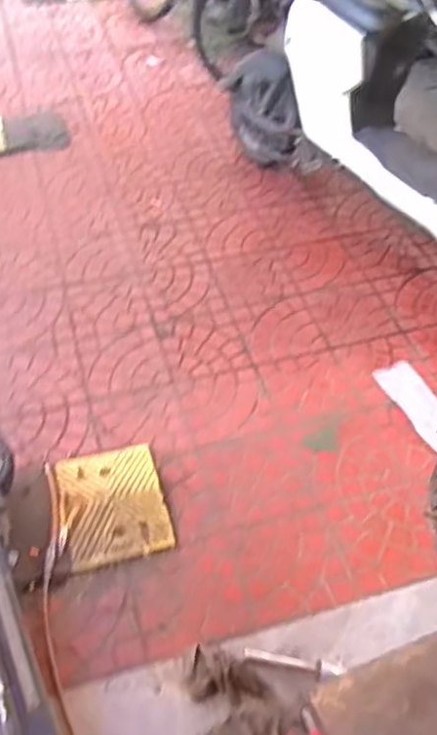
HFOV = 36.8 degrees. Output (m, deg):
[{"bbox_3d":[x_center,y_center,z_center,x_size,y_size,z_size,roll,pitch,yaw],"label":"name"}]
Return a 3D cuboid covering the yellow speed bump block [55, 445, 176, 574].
[{"bbox_3d":[-0.258,0.326,1.608,0.243,0.055,0.296,-12,51,-10],"label":"yellow speed bump block"}]

